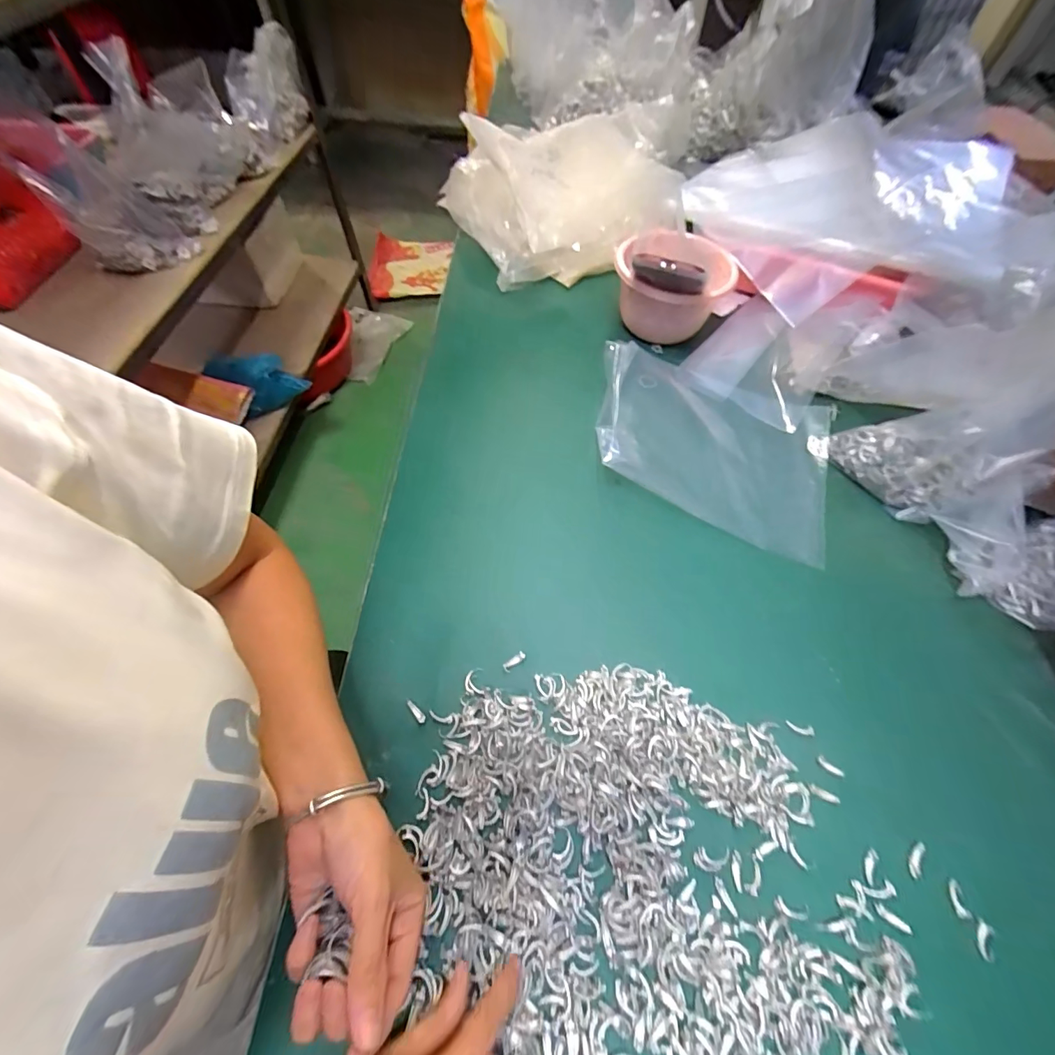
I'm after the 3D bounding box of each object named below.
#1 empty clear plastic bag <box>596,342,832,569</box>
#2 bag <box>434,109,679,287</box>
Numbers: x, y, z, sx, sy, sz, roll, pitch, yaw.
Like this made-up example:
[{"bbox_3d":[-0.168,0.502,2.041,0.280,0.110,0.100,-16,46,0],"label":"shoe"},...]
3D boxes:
[{"bbox_3d":[0.201,-0.098,0.496,0.270,0.039,0.206,20,60,9],"label":"empty clear plastic bag"},{"bbox_3d":[0.054,-0.500,0.685,0.353,0.130,0.270,-4,60,-5],"label":"bag"}]

